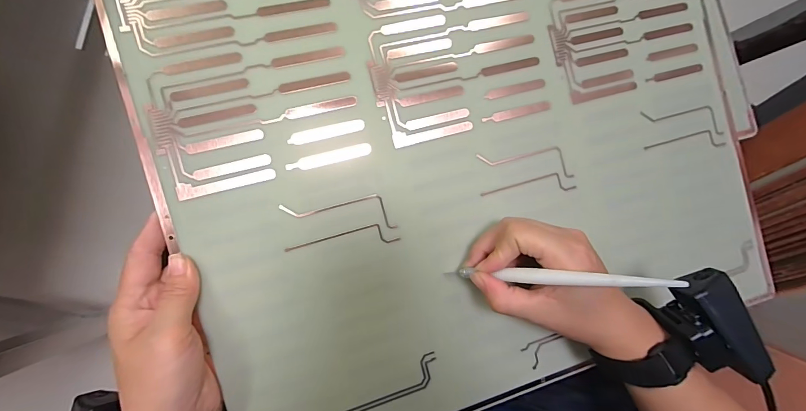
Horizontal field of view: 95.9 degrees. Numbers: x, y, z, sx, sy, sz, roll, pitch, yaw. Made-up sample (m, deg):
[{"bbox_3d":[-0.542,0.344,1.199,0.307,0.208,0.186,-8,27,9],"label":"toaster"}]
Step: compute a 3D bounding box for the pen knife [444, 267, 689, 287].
[{"bbox_3d":[0.093,0.047,0.242,0.005,0.143,0.009,1,85,-50],"label":"pen knife"}]

